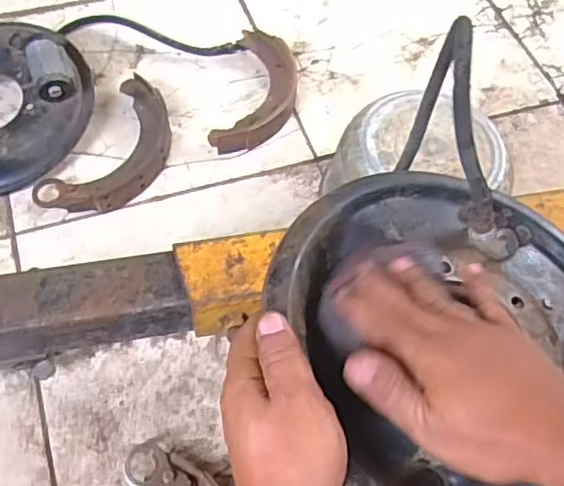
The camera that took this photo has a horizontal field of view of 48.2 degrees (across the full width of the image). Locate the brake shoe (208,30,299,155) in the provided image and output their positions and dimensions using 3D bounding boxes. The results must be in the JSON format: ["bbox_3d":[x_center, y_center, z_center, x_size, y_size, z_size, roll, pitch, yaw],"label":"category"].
[{"bbox_3d":[-0.031,-0.215,0.904,0.101,0.039,0.217,12,62,3],"label":"brake shoe"}]

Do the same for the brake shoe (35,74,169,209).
[{"bbox_3d":[-0.217,-0.121,0.841,0.119,0.031,0.225,25,63,10],"label":"brake shoe"}]

